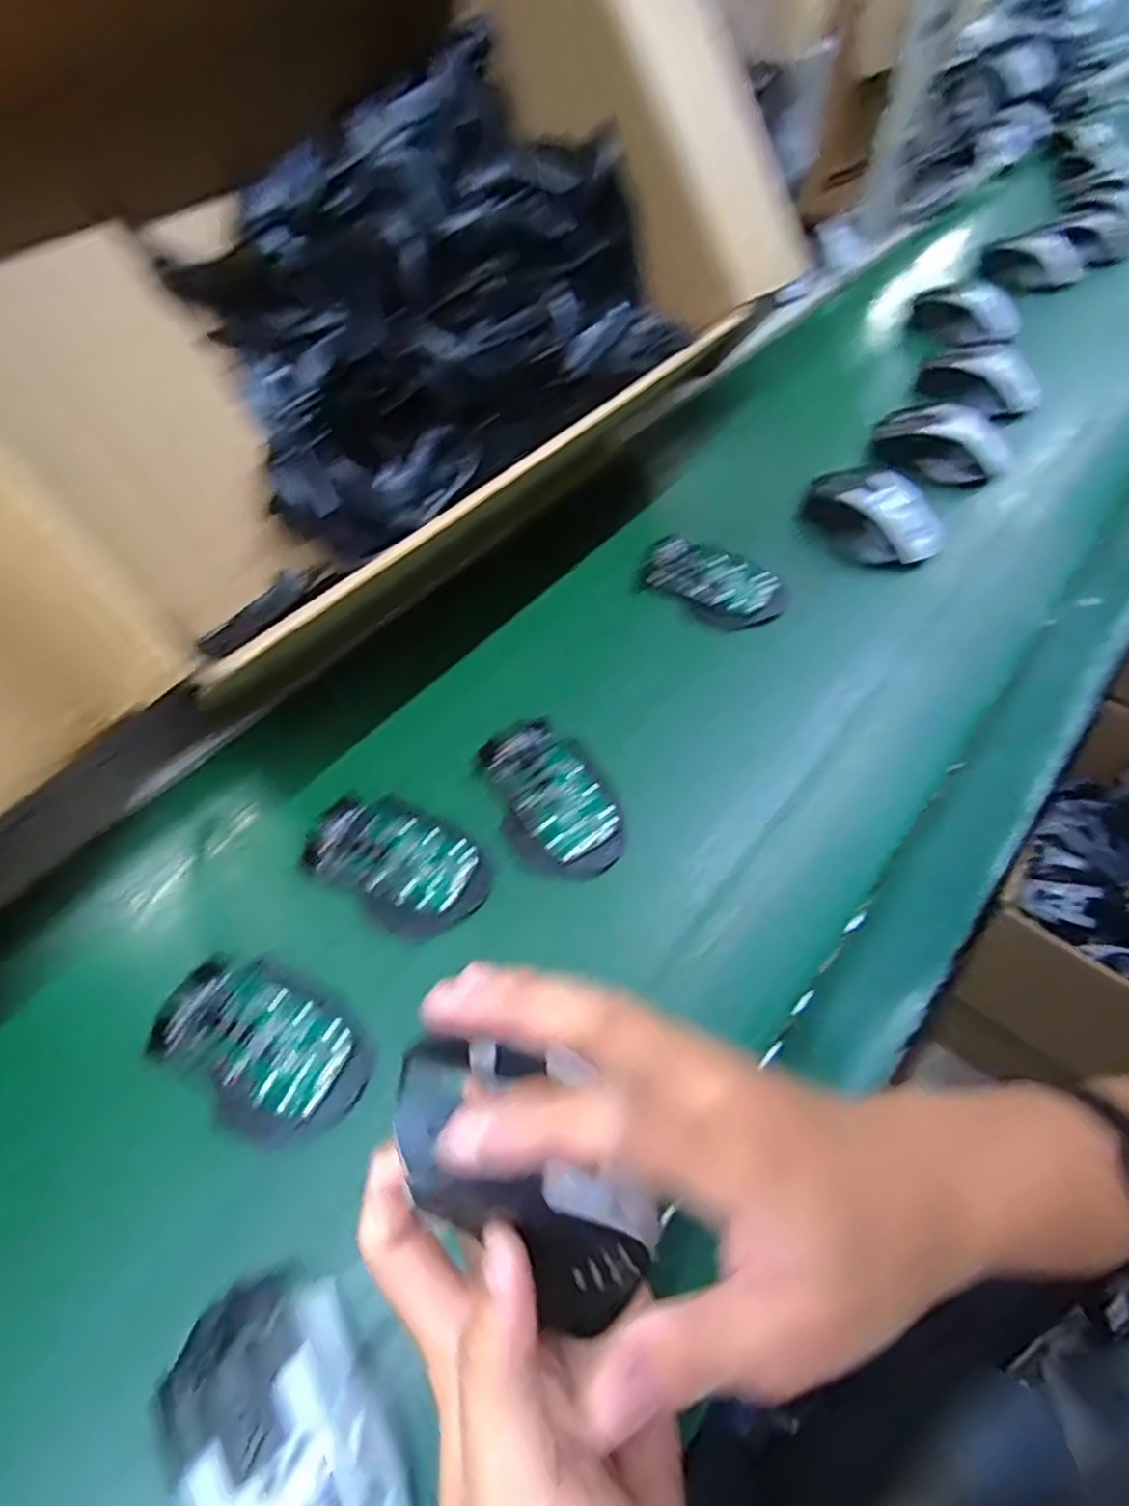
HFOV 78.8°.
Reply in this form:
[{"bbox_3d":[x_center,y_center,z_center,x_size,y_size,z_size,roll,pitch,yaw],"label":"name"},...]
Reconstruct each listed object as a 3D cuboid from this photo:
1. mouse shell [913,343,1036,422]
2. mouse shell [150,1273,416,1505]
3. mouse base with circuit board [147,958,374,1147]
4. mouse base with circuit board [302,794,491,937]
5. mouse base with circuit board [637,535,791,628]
[{"bbox_3d":[0.421,-0.381,0.699,0.035,0.062,0.122,-28,59,-16],"label":"mouse shell"},{"bbox_3d":[-0.106,0.264,0.265,0.066,0.033,0.116,-37,62,-21],"label":"mouse shell"},{"bbox_3d":[-0.160,0.153,0.365,0.116,0.017,0.070,29,61,20],"label":"mouse base with circuit board"},{"bbox_3d":[-0.103,0.063,0.422,0.117,0.022,0.069,28,61,19],"label":"mouse base with circuit board"},{"bbox_3d":[0.120,-0.141,0.558,0.122,0.022,0.064,27,61,19],"label":"mouse base with circuit board"}]

